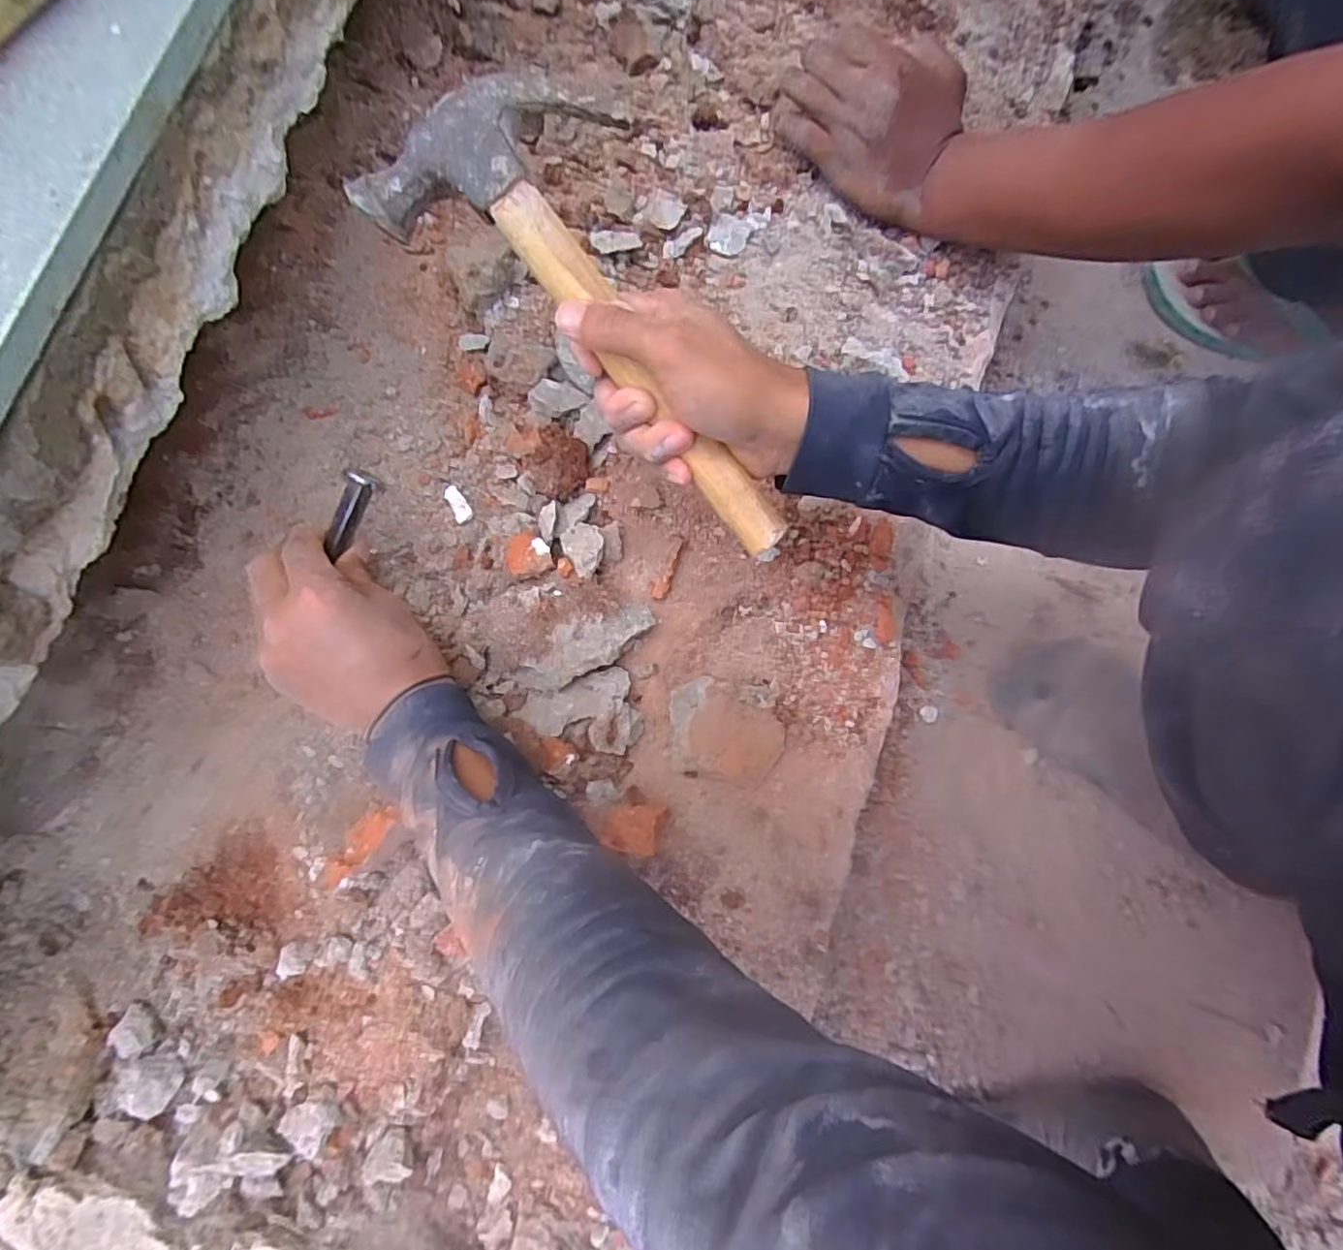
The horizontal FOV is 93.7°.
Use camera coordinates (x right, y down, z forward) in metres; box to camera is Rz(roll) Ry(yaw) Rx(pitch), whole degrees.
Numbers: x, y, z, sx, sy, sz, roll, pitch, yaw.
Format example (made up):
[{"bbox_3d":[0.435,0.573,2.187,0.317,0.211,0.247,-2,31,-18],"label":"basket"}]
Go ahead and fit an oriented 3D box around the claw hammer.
[{"bbox_3d":[-0.030,-0.136,0.305,0.096,0.049,0.252,-40,98,-8],"label":"claw hammer"}]

